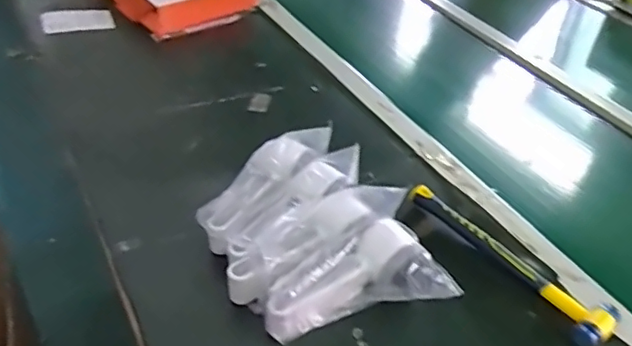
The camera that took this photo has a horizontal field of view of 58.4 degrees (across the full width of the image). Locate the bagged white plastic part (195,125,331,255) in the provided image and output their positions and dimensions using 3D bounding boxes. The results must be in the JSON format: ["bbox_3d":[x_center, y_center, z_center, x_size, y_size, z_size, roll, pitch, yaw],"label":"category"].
[{"bbox_3d":[-0.055,0.011,0.614,0.057,0.034,0.181,28,57,25],"label":"bagged white plastic part"}]

